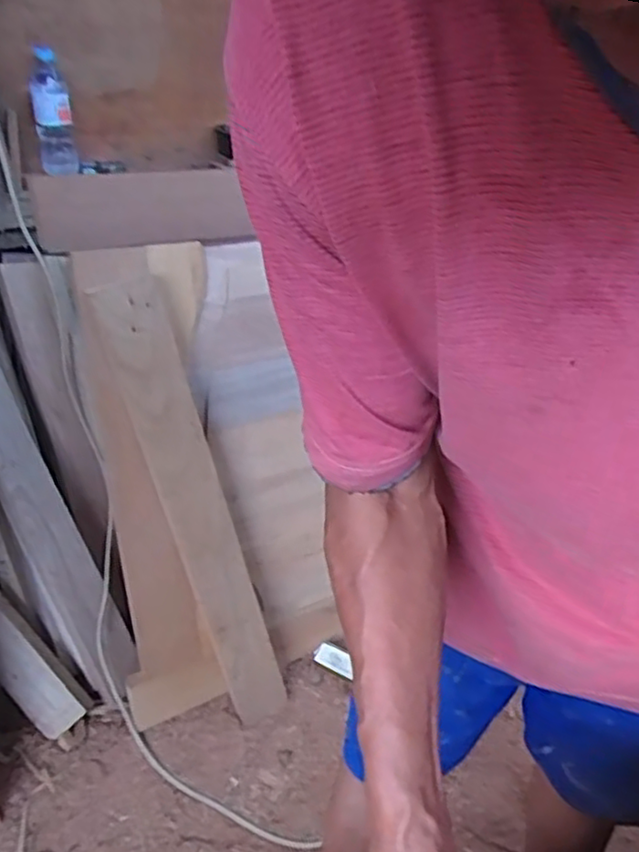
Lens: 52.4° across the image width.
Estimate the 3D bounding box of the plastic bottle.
[{"bbox_3d":[-0.465,-0.539,1.134,0.060,0.227,0.060,-8,56,-16],"label":"plastic bottle"}]

